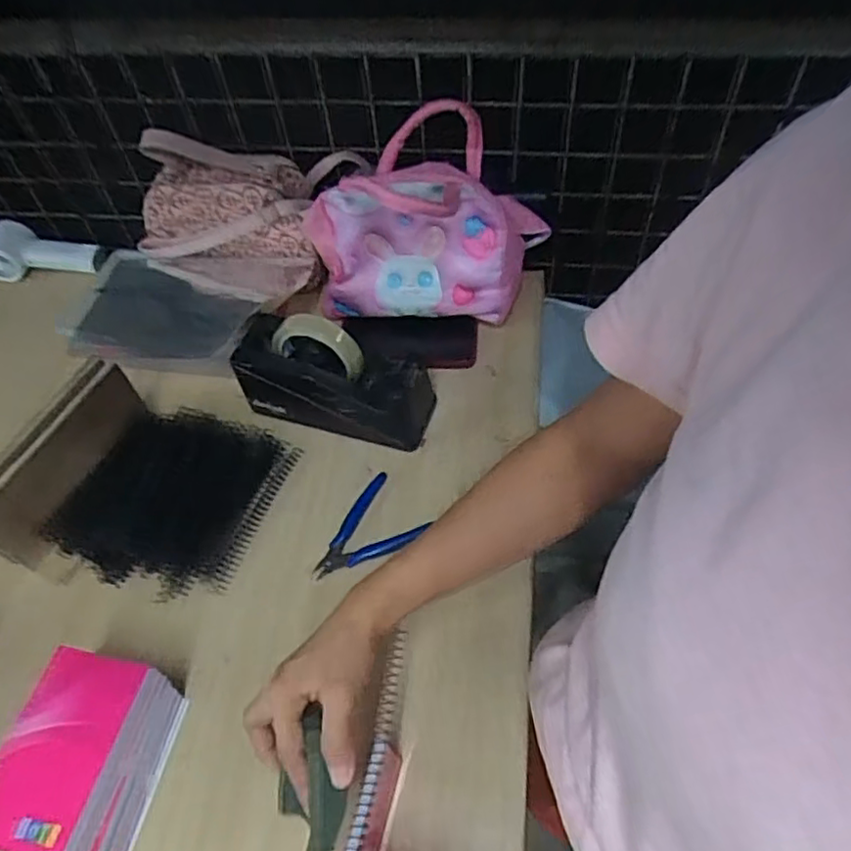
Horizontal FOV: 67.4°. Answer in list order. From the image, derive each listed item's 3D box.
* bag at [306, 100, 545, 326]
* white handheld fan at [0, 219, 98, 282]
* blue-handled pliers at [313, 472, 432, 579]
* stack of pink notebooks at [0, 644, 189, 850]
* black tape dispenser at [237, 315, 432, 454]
[{"bbox_3d":[0.001,-0.209,0.691,0.256,0.197,0.125,-8,54,-1],"label":"bag"},{"bbox_3d":[-0.535,-0.240,0.886,0.151,0.061,0.057,-2,53,-15],"label":"white handheld fan"},{"bbox_3d":[-0.061,0.108,0.626,0.114,0.015,0.078,-38,60,-21],"label":"blue-handled pliers"},{"bbox_3d":[-0.257,0.256,0.491,0.086,0.094,0.133,7,55,10],"label":"stack of pink notebooks"},{"bbox_3d":[-0.098,-0.051,0.680,0.206,0.117,0.075,13,56,14],"label":"black tape dispenser"}]

